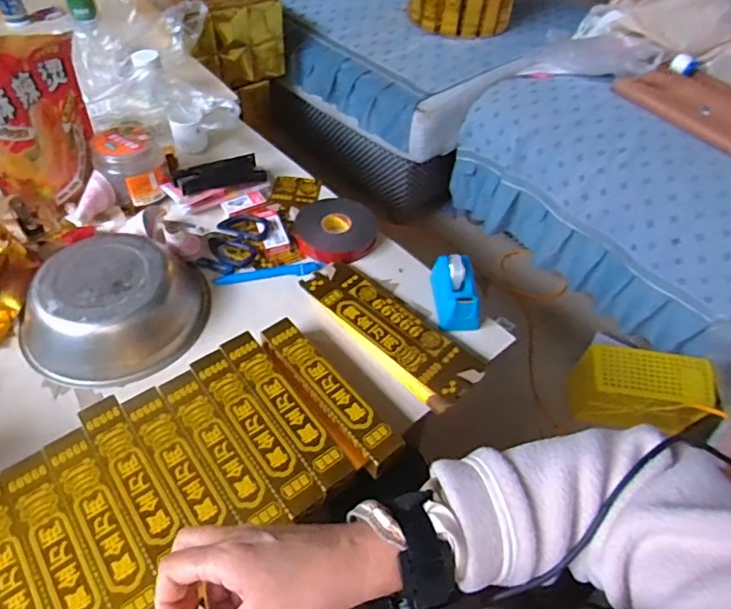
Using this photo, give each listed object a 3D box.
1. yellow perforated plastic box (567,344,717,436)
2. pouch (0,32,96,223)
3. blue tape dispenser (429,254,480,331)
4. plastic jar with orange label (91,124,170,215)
[{"bbox_3d":[0.604,0.196,1.166,0.257,0.183,0.109,12,51,7],"label":"yellow perforated plastic box"},{"bbox_3d":[-0.488,-0.266,0.770,0.054,0.243,0.182,20,52,13],"label":"pouch"},{"bbox_3d":[0.133,-0.020,0.754,0.055,0.061,0.112,-2,50,-5],"label":"blue tape dispenser"},{"bbox_3d":[-0.386,-0.228,0.860,0.104,0.093,0.106,-20,54,-18],"label":"plastic jar with orange label"}]

